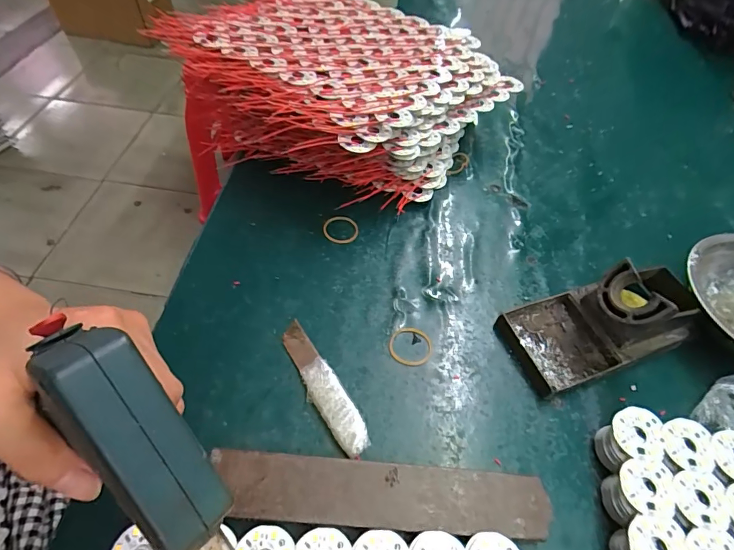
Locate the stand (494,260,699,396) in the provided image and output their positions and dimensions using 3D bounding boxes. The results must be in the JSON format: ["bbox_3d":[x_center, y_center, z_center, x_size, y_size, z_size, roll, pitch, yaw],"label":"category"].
[{"bbox_3d":[0.182,0.027,0.304,0.143,0.069,0.069,-15,58,-15],"label":"stand"}]

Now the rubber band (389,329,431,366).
[{"bbox_3d":[0.033,0.054,0.310,0.032,0.004,0.030,3,55,-4],"label":"rubber band"}]

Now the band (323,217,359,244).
[{"bbox_3d":[-0.024,-0.042,0.371,0.031,0.004,0.029,1,55,-4],"label":"band"}]

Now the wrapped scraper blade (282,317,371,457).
[{"bbox_3d":[-0.031,0.076,0.285,0.022,0.009,0.103,-27,61,-22],"label":"wrapped scraper blade"}]

